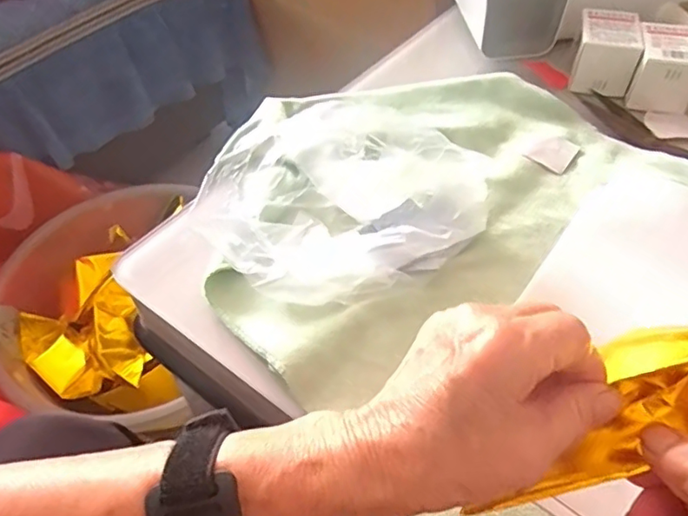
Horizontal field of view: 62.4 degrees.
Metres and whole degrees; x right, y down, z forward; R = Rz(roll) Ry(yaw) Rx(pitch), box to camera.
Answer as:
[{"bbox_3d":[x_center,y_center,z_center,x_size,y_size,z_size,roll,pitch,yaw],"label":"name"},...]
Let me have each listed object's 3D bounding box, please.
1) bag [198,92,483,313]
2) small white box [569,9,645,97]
[{"bbox_3d":[-0.002,-0.047,0.405,0.197,0.069,0.149,-24,54,-17],"label":"bag"},{"bbox_3d":[0.248,-0.196,0.539,0.053,0.047,0.060,13,52,12],"label":"small white box"}]

